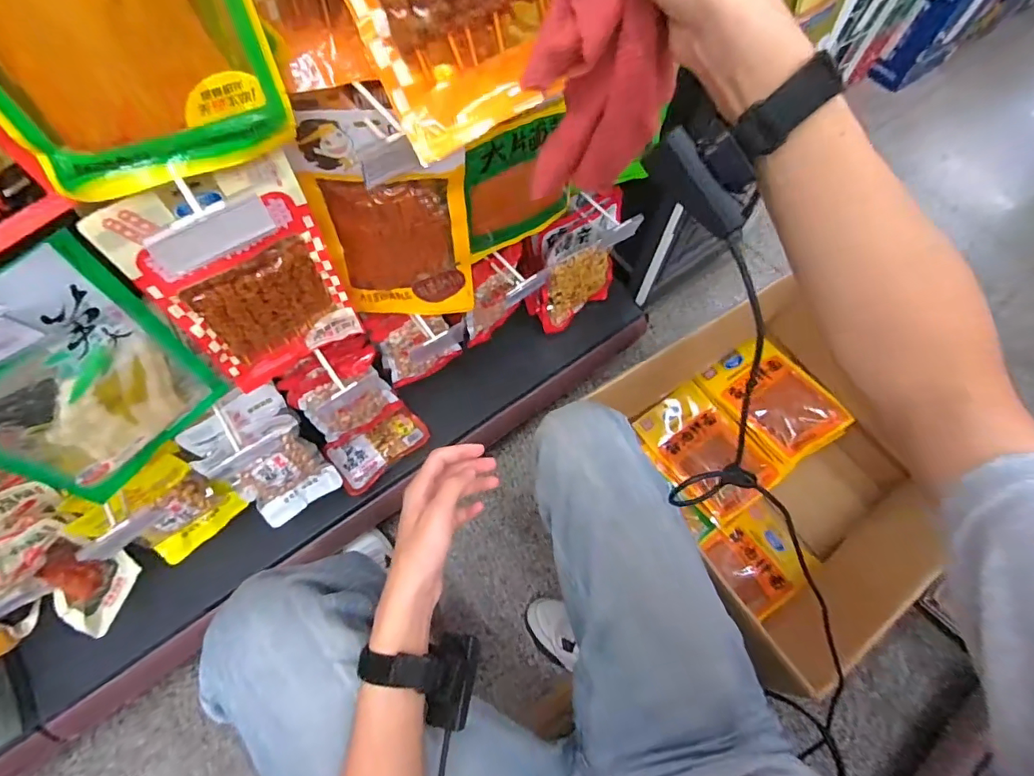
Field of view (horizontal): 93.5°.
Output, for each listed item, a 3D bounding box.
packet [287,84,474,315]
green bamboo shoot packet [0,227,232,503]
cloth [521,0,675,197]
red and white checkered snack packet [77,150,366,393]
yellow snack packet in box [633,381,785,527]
[{"bbox_3d":[-0.141,-0.191,0.565,0.166,0.281,0.043,-4,57,-5],"label":"packet"},{"bbox_3d":[-0.391,0.000,0.445,0.037,0.252,0.177,35,68,14],"label":"green bamboo shoot packet"},{"bbox_3d":[0.054,-0.224,0.315,0.093,0.217,0.034,3,55,7],"label":"cloth"},{"bbox_3d":[-0.274,-0.105,0.513,0.165,0.261,0.031,-33,70,-17],"label":"red and white checkered snack packet"},{"bbox_3d":[0.383,0.122,0.985,0.166,0.024,0.258,-31,69,-16],"label":"yellow snack packet in box"}]

